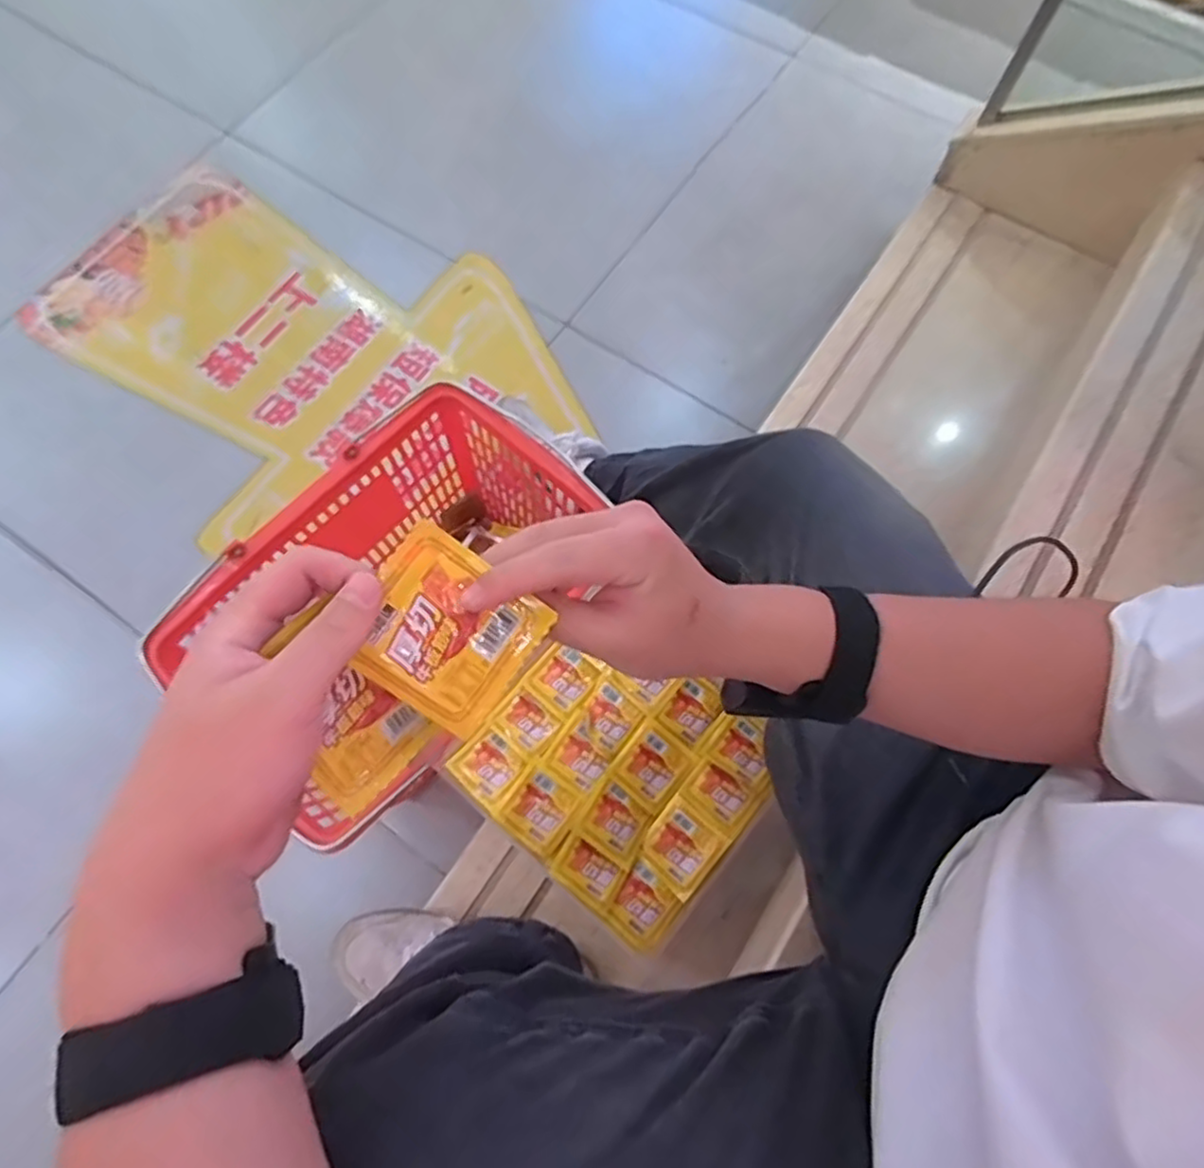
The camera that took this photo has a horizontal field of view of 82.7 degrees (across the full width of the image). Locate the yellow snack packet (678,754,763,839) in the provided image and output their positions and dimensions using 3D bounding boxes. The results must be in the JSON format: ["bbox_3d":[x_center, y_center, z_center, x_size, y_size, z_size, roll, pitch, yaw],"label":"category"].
[{"bbox_3d":[0.114,0.204,0.656,0.067,0.004,0.049,38,75,11],"label":"yellow snack packet"}]

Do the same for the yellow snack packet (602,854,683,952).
[{"bbox_3d":[0.038,0.299,0.635,0.057,0.011,0.064,38,75,12],"label":"yellow snack packet"}]

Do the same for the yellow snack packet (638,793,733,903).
[{"bbox_3d":[0.076,0.248,0.648,0.066,0.008,0.069,40,76,12],"label":"yellow snack packet"}]

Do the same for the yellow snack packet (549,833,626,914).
[{"bbox_3d":[-0.012,0.266,0.631,0.067,0.008,0.043,38,69,-6],"label":"yellow snack packet"}]

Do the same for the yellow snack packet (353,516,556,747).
[{"bbox_3d":[-0.066,0.020,0.289,0.071,0.004,0.066,38,82,-16],"label":"yellow snack packet"}]

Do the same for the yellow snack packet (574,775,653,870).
[{"bbox_3d":[0.013,0.225,0.647,0.067,0.008,0.058,41,65,-14],"label":"yellow snack packet"}]

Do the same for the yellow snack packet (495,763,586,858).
[{"bbox_3d":[-0.057,0.212,0.644,0.061,0.017,0.065,33,74,10],"label":"yellow snack packet"}]

